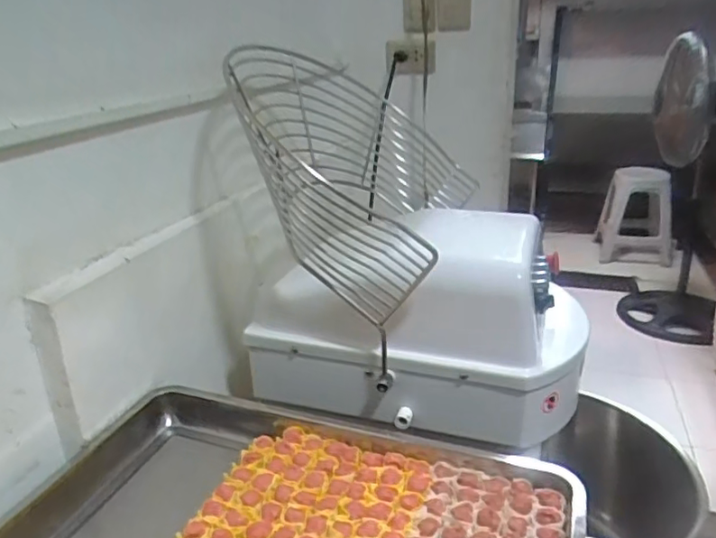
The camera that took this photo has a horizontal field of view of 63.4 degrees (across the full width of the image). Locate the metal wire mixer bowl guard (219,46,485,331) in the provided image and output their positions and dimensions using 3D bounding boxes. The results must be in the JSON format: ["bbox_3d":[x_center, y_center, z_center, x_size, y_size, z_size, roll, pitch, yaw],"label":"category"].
[{"bbox_3d":[-0.037,-0.175,1.034,0.439,0.230,0.506,38,34,-3],"label":"metal wire mixer bowl guard"}]

